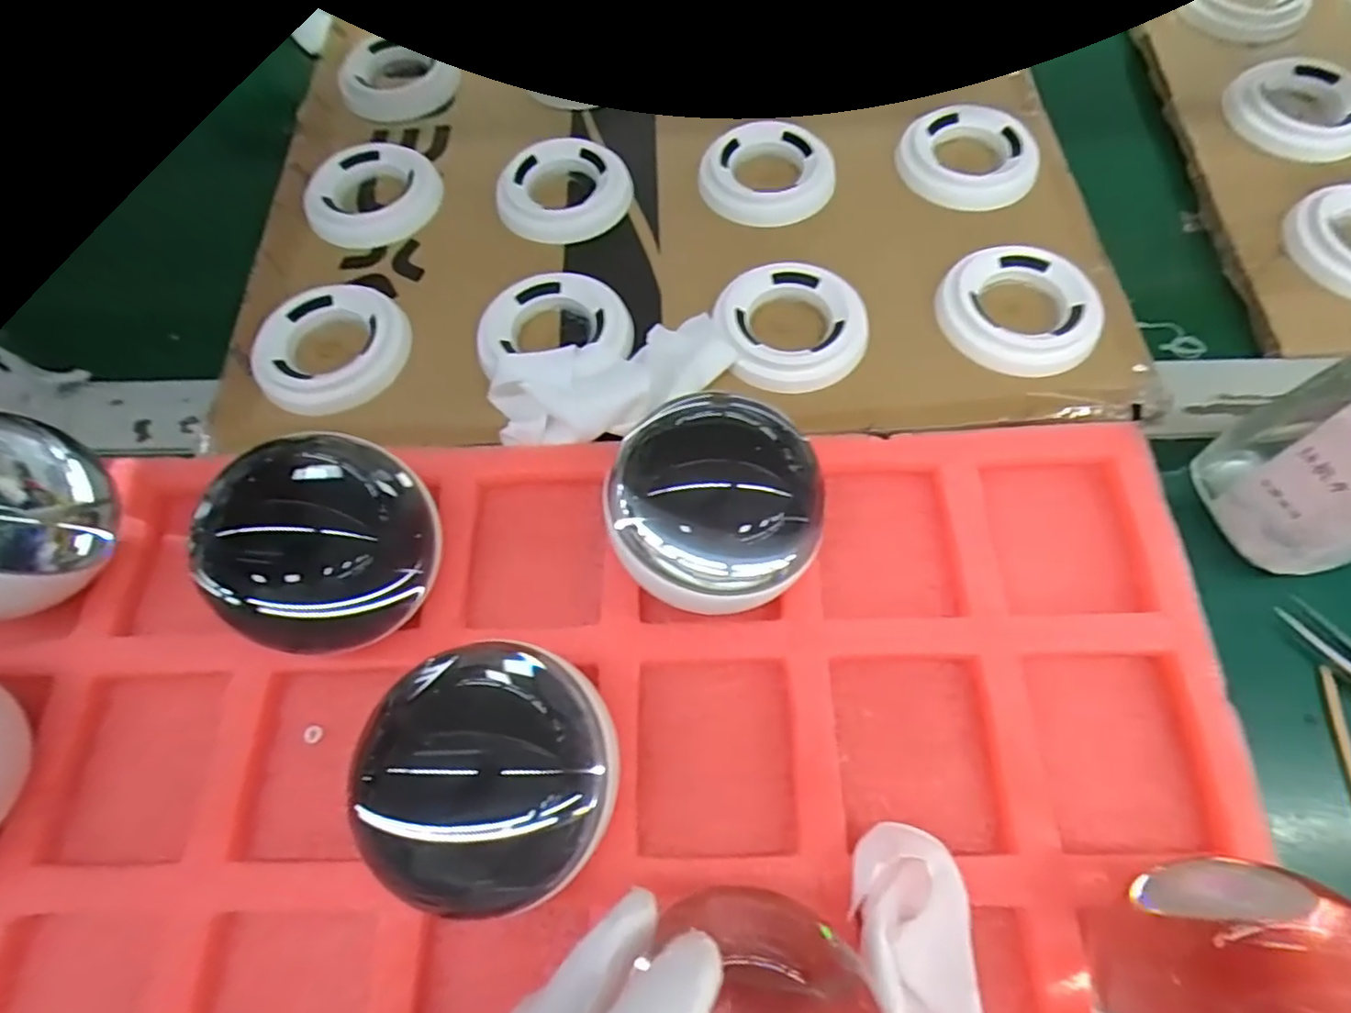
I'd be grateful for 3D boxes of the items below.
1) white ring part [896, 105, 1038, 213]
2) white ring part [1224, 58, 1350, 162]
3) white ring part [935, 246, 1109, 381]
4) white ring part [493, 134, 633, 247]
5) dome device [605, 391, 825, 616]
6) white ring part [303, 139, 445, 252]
[{"bbox_3d":[0.155,-0.187,0.353,0.069,0.013,0.069,-1,66,3],"label":"white ring part"},{"bbox_3d":[0.344,-0.219,0.360,0.071,0.011,0.071,-1,66,3],"label":"white ring part"},{"bbox_3d":[0.159,-0.090,0.306,0.071,0.013,0.066,-1,66,3],"label":"white ring part"},{"bbox_3d":[-0.060,-0.172,0.357,0.070,0.014,0.067,-1,66,3],"label":"white ring part"},{"bbox_3d":[0.014,0.006,0.234,0.074,0.061,0.066,-1,66,2],"label":"dome device"},{"bbox_3d":[-0.167,-0.172,0.362,0.071,0.015,0.069,-1,66,3],"label":"white ring part"}]

